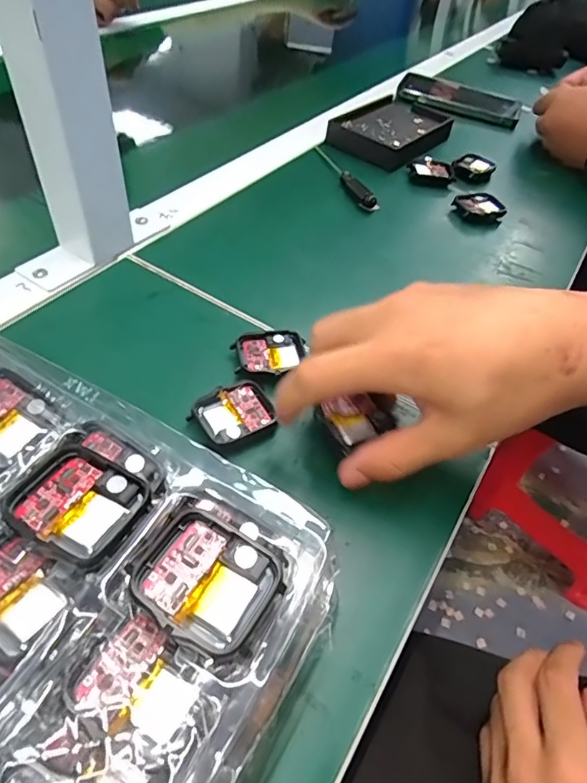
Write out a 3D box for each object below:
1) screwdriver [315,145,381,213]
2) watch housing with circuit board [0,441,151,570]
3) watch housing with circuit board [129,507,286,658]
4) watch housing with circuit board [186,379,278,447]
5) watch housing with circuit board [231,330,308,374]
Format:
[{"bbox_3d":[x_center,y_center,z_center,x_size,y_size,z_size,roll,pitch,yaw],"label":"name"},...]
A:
[{"bbox_3d":[0.048,-0.221,0.509,0.016,0.014,0.135,-15,52,-19],"label":"screwdriver"},{"bbox_3d":[-0.079,0.043,0.185,0.043,0.015,0.037,24,50,14],"label":"watch housing with circuit board"},{"bbox_3d":[-0.029,0.063,0.169,0.042,0.007,0.038,29,52,18],"label":"watch housing with circuit board"},{"bbox_3d":[-0.033,0.012,0.288,0.044,0.006,0.038,-25,56,-26],"label":"watch housing with circuit board"},{"bbox_3d":[-0.014,-0.023,0.324,0.046,0.010,0.035,-6,50,-12],"label":"watch housing with circuit board"}]

